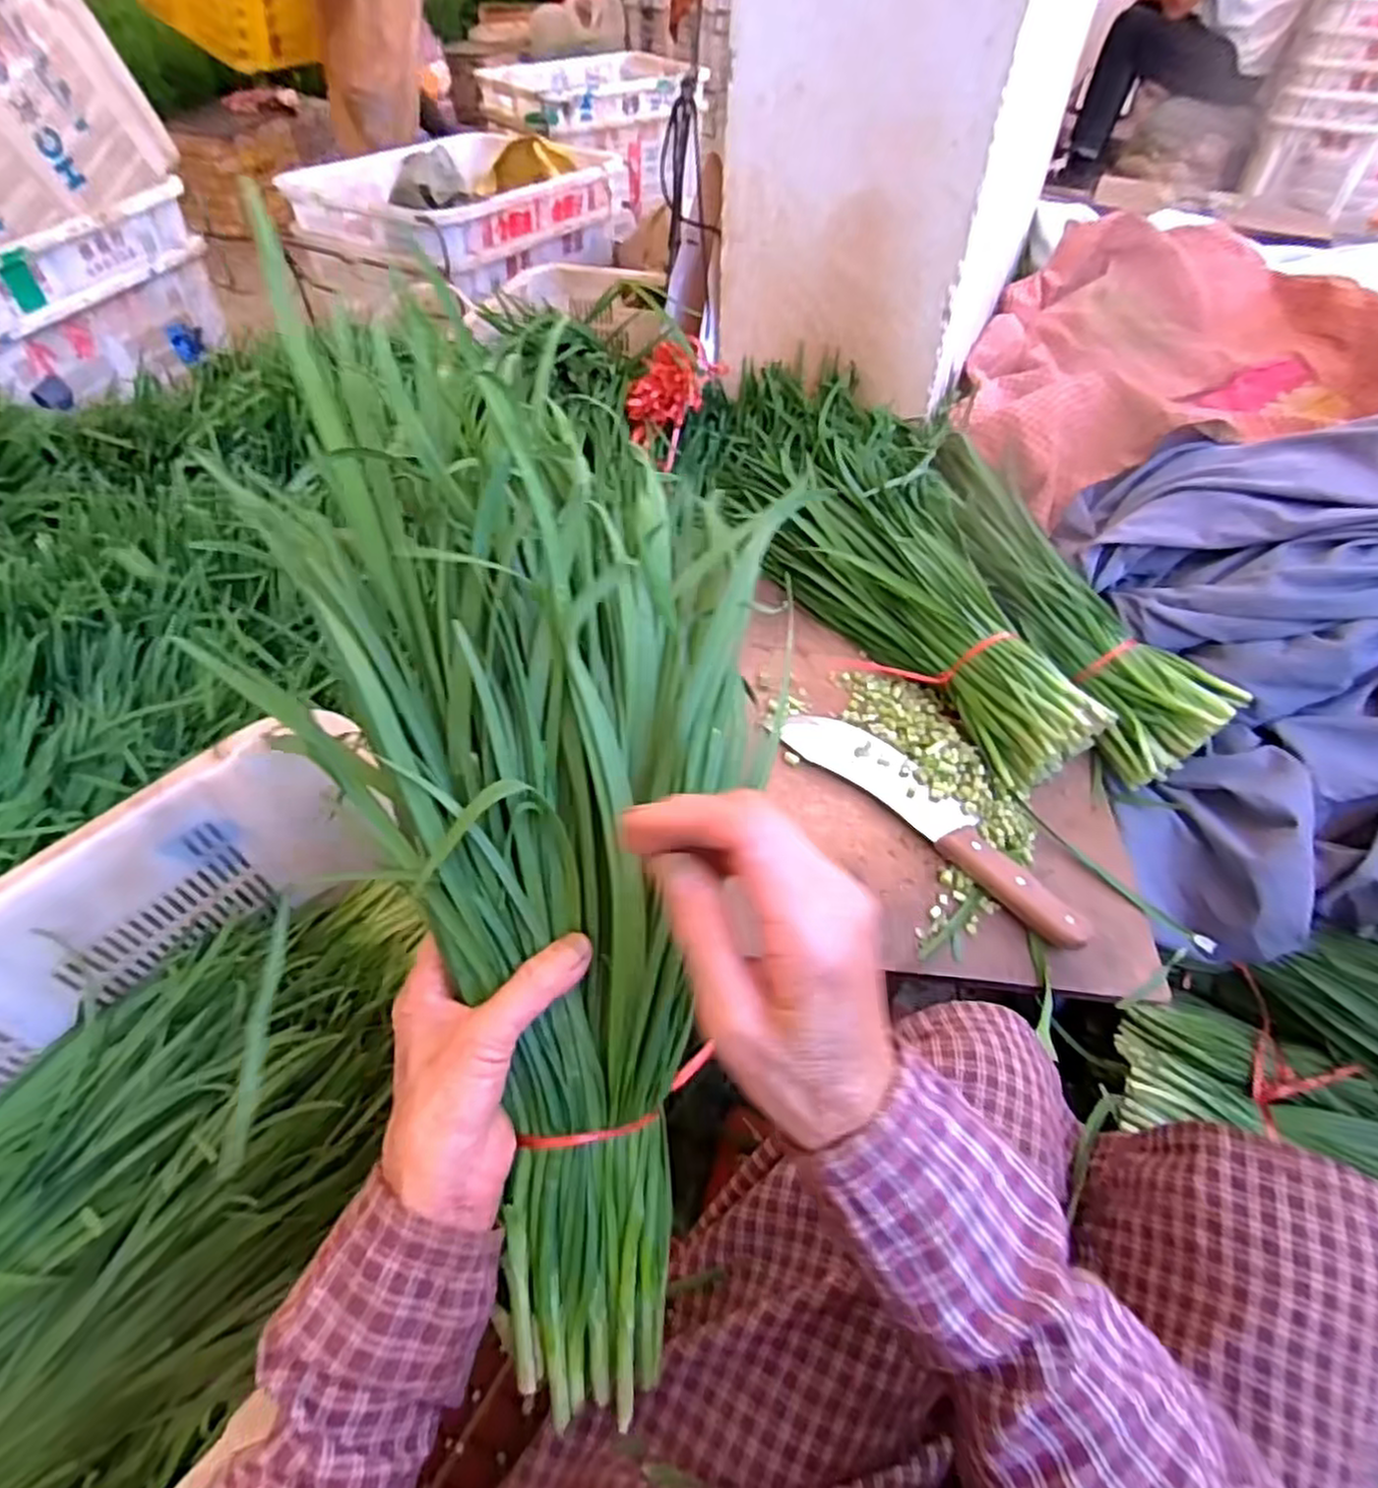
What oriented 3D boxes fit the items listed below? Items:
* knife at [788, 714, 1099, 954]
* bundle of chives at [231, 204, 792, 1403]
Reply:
[{"bbox_3d":[0.196,0.054,0.601,0.056,0.017,0.281,-37,60,-26],"label":"knife"},{"bbox_3d":[-0.046,0.043,0.349,0.212,0.106,0.492,-9,92,-7],"label":"bundle of chives"}]

